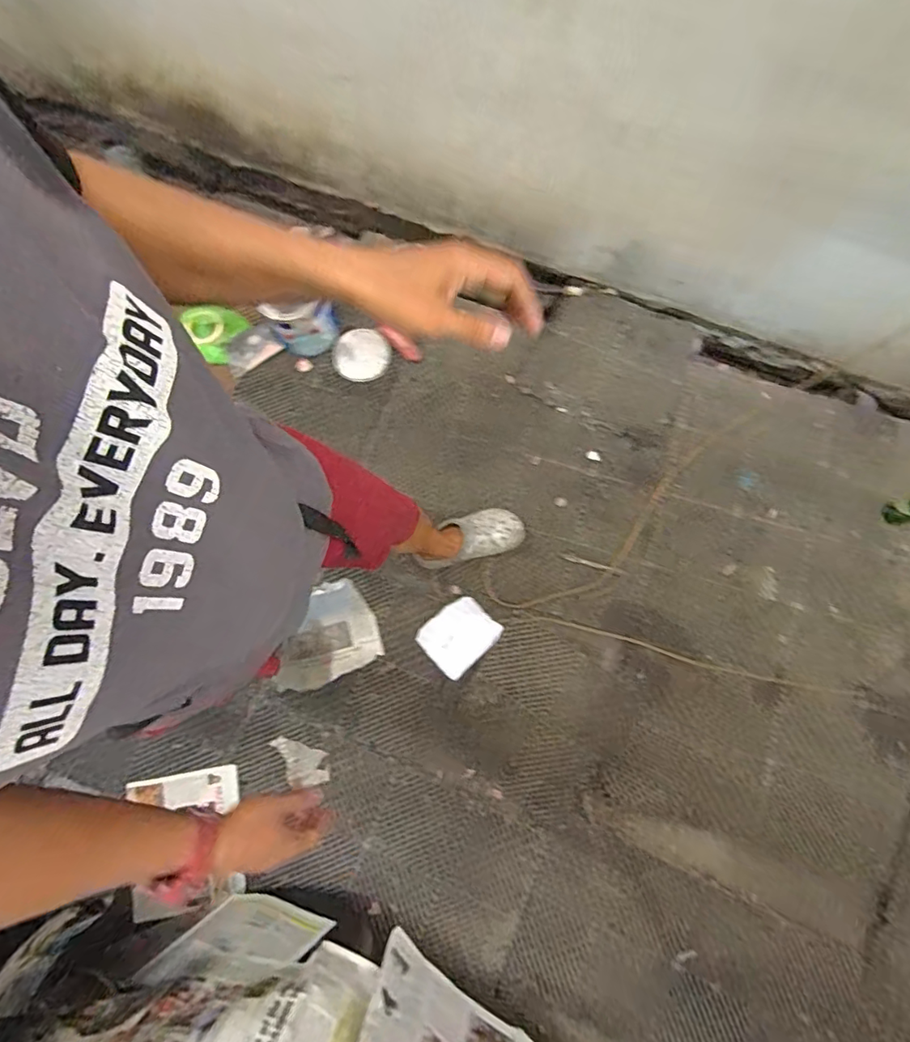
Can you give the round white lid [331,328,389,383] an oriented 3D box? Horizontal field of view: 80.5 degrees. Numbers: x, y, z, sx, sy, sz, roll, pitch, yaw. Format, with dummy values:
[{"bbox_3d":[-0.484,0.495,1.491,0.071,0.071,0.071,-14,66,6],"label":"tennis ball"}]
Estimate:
[{"bbox_3d":[-0.265,-0.476,1.553,0.149,0.023,0.152,0,92,6],"label":"round white lid"}]

